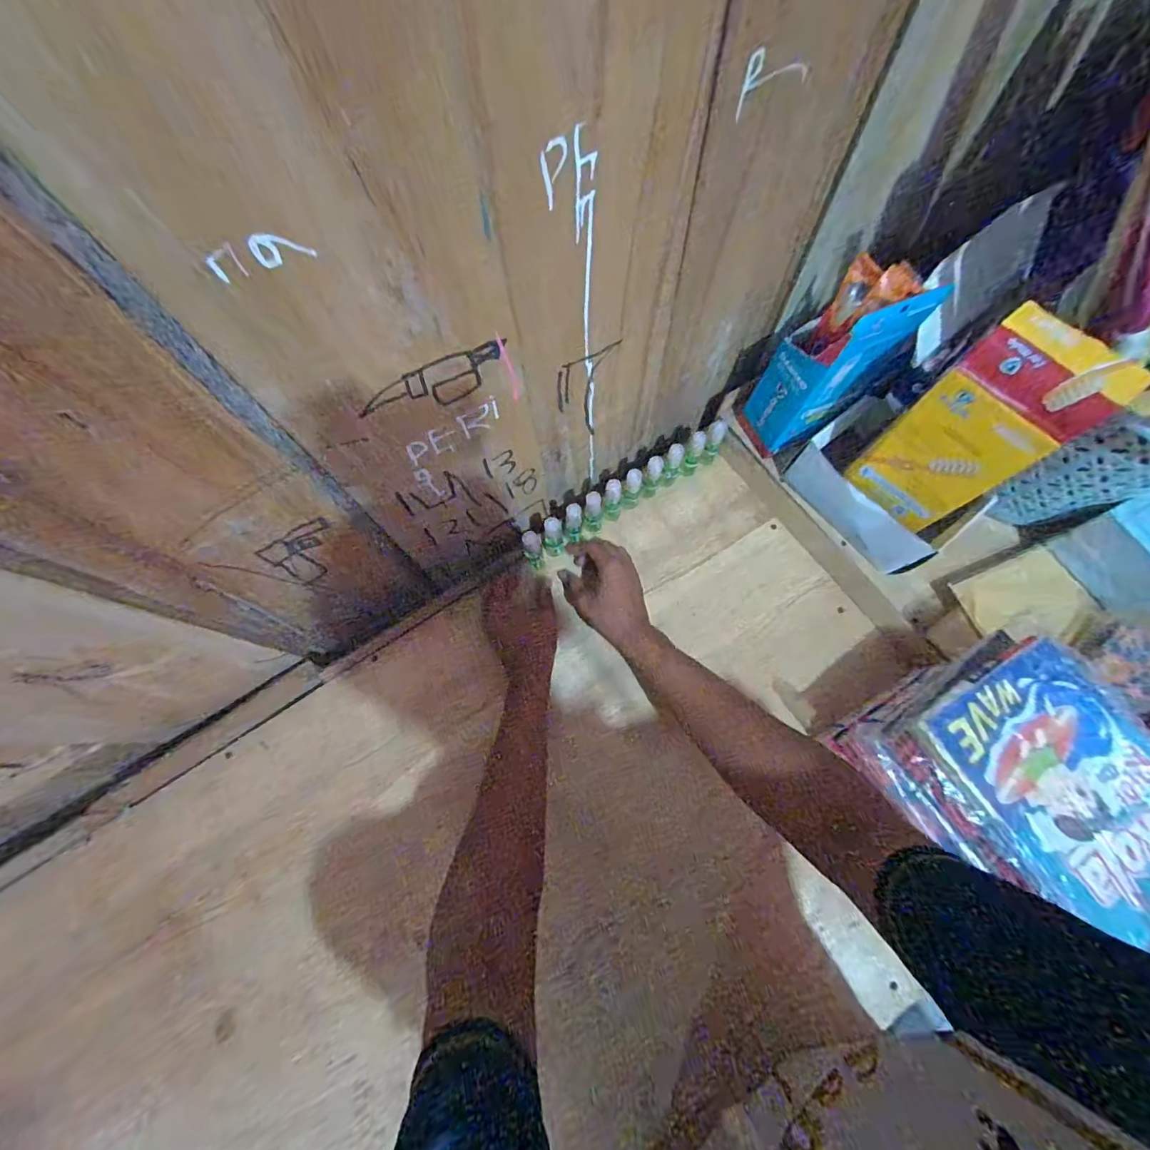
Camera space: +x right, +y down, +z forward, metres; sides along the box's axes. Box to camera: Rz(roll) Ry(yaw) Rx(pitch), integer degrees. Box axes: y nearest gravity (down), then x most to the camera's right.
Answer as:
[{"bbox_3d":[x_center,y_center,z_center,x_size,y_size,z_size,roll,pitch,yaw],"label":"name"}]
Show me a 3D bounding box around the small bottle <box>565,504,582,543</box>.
[{"bbox_3d":[-0.001,-0.061,0.604,0.020,0.067,0.016,-8,62,-4],"label":"small bottle"}]

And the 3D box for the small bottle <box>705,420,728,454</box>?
[{"bbox_3d":[0.179,-0.174,0.640,0.021,0.064,0.020,22,74,8],"label":"small bottle"}]

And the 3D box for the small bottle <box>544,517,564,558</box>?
[{"bbox_3d":[-0.027,-0.043,0.602,0.024,0.059,0.030,-12,72,-3],"label":"small bottle"}]

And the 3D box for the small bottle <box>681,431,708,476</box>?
[{"bbox_3d":[0.153,-0.155,0.634,0.018,0.085,0.019,22,74,8],"label":"small bottle"}]

